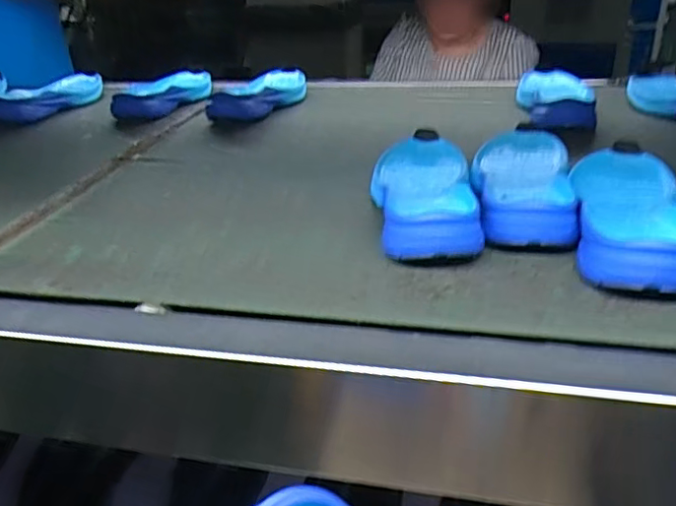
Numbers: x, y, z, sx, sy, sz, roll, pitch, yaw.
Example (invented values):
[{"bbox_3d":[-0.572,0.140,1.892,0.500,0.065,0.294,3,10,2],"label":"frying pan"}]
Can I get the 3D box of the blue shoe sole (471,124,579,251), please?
[{"bbox_3d":[0.178,-0.070,0.572,0.097,0.037,0.269,5,29,16],"label":"blue shoe sole"}]

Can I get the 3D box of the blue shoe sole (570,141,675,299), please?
[{"bbox_3d":[0.238,-0.038,0.501,0.095,0.037,0.261,7,30,20],"label":"blue shoe sole"}]

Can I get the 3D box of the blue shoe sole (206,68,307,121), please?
[{"bbox_3d":[-0.113,-0.249,0.943,0.091,0.043,0.237,6,29,18],"label":"blue shoe sole"}]

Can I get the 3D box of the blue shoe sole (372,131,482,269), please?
[{"bbox_3d":[0.078,-0.059,0.559,0.088,0.043,0.252,0,28,6],"label":"blue shoe sole"}]

